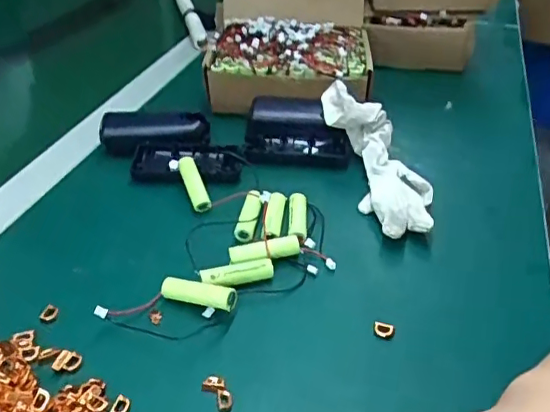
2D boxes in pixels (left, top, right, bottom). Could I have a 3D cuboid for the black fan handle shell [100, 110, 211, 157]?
[{"bbox_3d":[-0.111,-0.070,0.513,0.096,0.019,0.046,-1,39,-1],"label":"black fan handle shell"}]

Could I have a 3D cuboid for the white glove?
[{"bbox_3d":[0.084,-0.046,0.461,0.056,0.029,0.177,-10,50,-12],"label":"white glove"}]

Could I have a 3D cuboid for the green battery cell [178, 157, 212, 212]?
[{"bbox_3d":[-0.066,-0.018,0.456,0.013,0.012,0.054,-16,59,-20],"label":"green battery cell"}]

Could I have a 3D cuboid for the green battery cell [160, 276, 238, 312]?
[{"bbox_3d":[-0.051,0.057,0.368,0.053,0.016,0.014,13,41,16],"label":"green battery cell"}]

